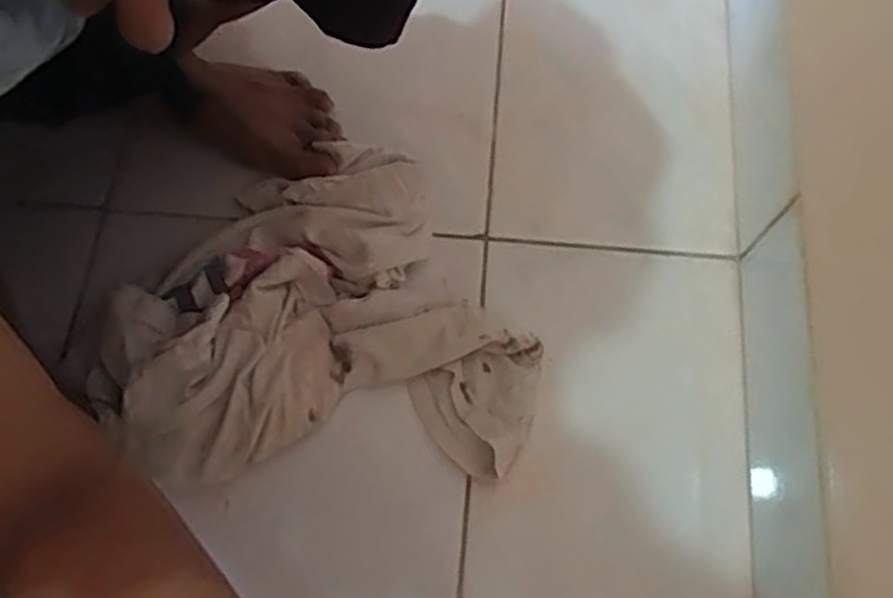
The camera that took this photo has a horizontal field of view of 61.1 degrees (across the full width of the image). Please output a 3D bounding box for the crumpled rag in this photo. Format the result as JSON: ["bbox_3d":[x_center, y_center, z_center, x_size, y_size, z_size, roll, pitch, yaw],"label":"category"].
[{"bbox_3d":[-0.103,0.032,0.527,0.274,0.072,0.268,-30,72,-11],"label":"crumpled rag"}]

